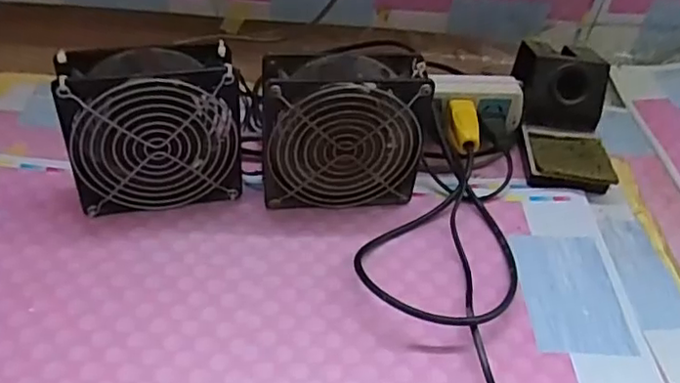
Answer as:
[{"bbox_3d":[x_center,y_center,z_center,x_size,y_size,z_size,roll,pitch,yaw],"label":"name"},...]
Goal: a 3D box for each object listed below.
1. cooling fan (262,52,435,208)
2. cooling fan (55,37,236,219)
[{"bbox_3d":[0.001,-0.046,0.480,0.121,0.113,0.050,0,43,-8],"label":"cooling fan"},{"bbox_3d":[-0.134,-0.046,0.463,0.126,0.114,0.051,-5,44,-13],"label":"cooling fan"}]

